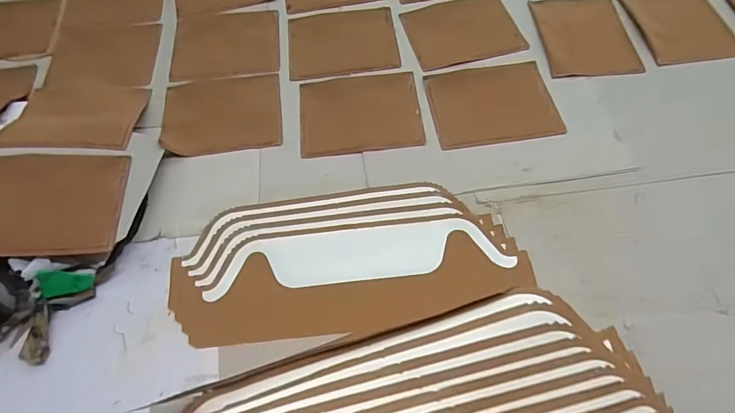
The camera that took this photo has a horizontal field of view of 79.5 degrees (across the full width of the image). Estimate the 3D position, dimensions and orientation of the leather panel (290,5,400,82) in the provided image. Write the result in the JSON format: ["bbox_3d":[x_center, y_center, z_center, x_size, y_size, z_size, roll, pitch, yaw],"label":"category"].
[{"bbox_3d":[-0.042,-0.276,0.743,0.178,0.004,0.148,-7,60,0],"label":"leather panel"}]

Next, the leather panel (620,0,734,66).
[{"bbox_3d":[0.510,-0.299,0.720,0.139,0.010,0.180,-6,60,-1],"label":"leather panel"}]

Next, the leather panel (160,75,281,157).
[{"bbox_3d":[-0.220,-0.144,0.666,0.172,0.012,0.143,-8,60,-2],"label":"leather panel"}]

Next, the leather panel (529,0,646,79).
[{"bbox_3d":[0.354,-0.285,0.726,0.137,0.005,0.179,-4,60,1],"label":"leather panel"}]

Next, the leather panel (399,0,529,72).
[{"bbox_3d":[0.157,-0.296,0.736,0.176,0.005,0.148,-12,59,-5],"label":"leather panel"}]

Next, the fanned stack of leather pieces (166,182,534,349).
[{"bbox_3d":[-0.029,0.062,0.559,0.415,0.033,0.177,-8,60,-2],"label":"fanned stack of leather pieces"}]

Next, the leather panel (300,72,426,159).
[{"bbox_3d":[-0.012,-0.141,0.664,0.177,0.004,0.143,-7,60,1],"label":"leather panel"}]

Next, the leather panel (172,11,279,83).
[{"bbox_3d":[-0.243,-0.284,0.763,0.180,0.010,0.150,-5,60,0],"label":"leather panel"}]

